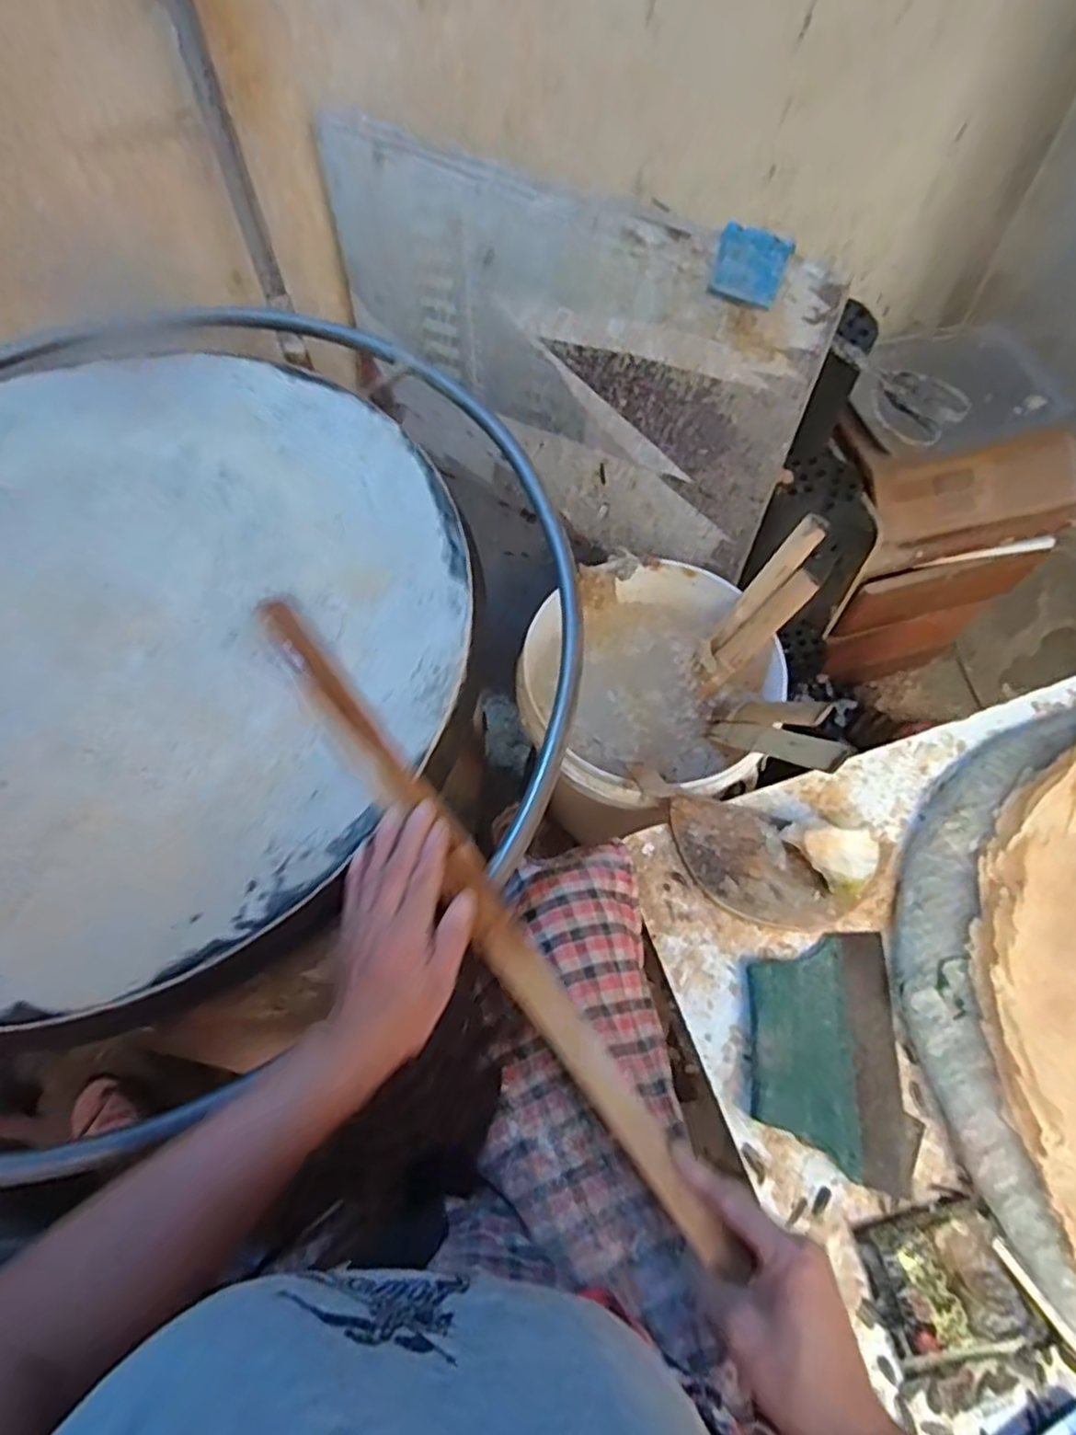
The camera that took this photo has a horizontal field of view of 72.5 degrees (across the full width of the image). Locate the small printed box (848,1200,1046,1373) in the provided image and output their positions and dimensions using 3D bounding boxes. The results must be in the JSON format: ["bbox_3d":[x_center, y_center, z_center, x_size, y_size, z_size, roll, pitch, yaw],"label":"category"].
[{"bbox_3d":[0.299,0.414,0.537,0.099,0.013,0.090,-13,63,-4],"label":"small printed box"}]

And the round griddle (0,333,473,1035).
[{"bbox_3d":[-0.381,-0.089,0.618,0.609,0.019,0.594,-1,63,2],"label":"round griddle"}]

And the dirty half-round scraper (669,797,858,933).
[{"bbox_3d":[0.201,0.135,0.675,0.169,0.013,0.092,18,65,12],"label":"dirty half-round scraper"}]

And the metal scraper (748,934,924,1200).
[{"bbox_3d":[0.242,0.275,0.610,0.125,0.024,0.189,4,63,5],"label":"metal scraper"}]

